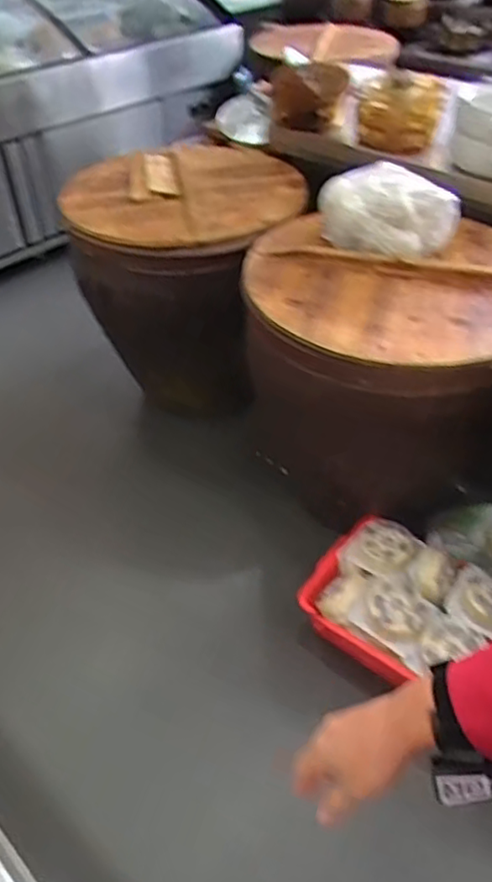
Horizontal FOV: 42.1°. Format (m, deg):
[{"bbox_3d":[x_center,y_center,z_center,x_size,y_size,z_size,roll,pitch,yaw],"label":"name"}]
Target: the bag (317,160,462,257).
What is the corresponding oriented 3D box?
[{"bbox_3d":[0.328,-0.563,1.576,0.268,0.145,0.298,-16,46,-16],"label":"bag"}]

